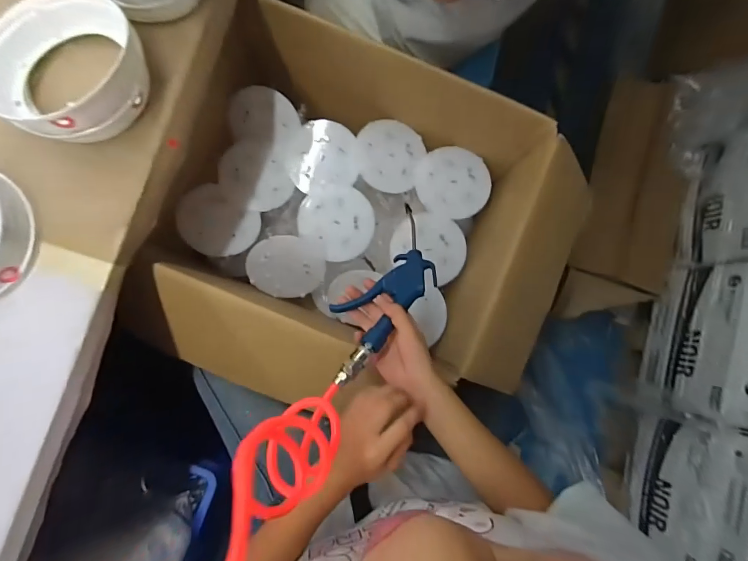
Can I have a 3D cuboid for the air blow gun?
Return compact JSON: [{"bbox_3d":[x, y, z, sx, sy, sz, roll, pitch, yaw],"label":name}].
[{"bbox_3d":[0.021,0.004,0.497,0.084,0.043,0.280,32,57,-1],"label":"air blow gun"}]

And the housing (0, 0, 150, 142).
[{"bbox_3d":[-0.324,-0.228,0.416,0.155,0.071,0.159,1,84,-5],"label":"housing"}]

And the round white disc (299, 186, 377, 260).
[{"bbox_3d":[-0.064,-0.096,0.688,0.124,0.020,0.119,1,84,-5],"label":"round white disc"}]

